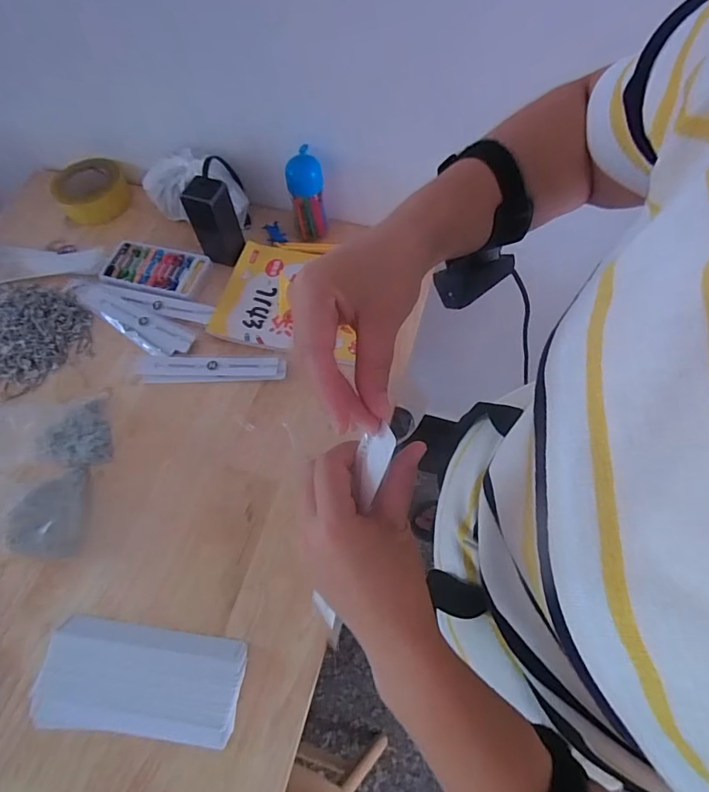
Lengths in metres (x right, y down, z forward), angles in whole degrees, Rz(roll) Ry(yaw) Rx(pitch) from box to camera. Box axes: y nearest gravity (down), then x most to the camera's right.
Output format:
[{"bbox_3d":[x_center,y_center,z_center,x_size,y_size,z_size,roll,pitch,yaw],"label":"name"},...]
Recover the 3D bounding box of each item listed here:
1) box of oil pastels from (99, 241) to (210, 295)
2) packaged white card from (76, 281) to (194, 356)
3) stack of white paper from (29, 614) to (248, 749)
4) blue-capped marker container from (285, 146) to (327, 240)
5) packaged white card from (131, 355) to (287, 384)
[{"bbox_3d":[-0.319,-0.205,0.747,0.164,0.011,0.080,14,63,9],"label":"box of oil pastels"},{"bbox_3d":[-0.349,-0.117,0.712,0.238,0.006,0.057,26,76,16],"label":"packaged white card"},{"bbox_3d":[-0.221,0.293,0.485,0.207,0.027,0.098,4,61,4],"label":"stack of white paper"},{"bbox_3d":[-0.073,-0.303,0.718,0.053,0.129,0.044,-9,61,-3],"label":"blue-capped marker container"},{"bbox_3d":[-0.209,-0.041,0.665,0.219,0.007,0.045,-1,61,1],"label":"packaged white card"}]

